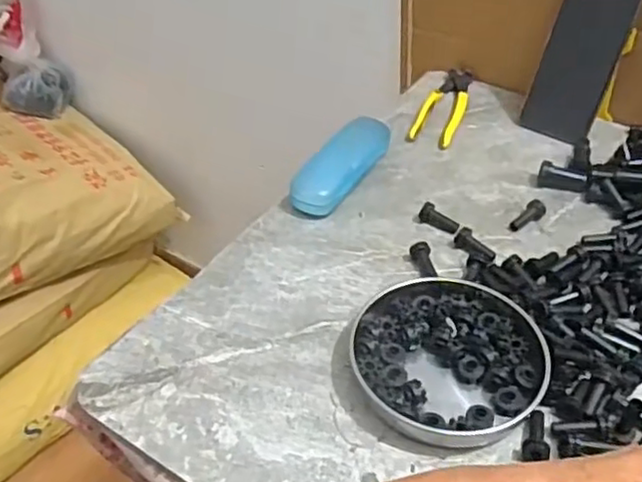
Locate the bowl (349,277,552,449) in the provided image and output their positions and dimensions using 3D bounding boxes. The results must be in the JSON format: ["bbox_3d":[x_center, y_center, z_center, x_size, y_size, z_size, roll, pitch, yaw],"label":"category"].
[{"bbox_3d":[0.091,0.083,0.492,0.139,0.024,0.133,1,41,-1],"label":"bowl"}]

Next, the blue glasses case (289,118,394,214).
[{"bbox_3d":[0.024,-0.076,0.663,0.044,0.043,0.144,25,46,25],"label":"blue glasses case"}]

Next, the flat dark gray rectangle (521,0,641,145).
[{"bbox_3d":[0.272,-0.191,0.711,0.078,0.164,0.011,28,26,27],"label":"flat dark gray rectangle"}]

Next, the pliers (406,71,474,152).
[{"bbox_3d":[0.147,-0.160,0.778,0.047,0.008,0.180,16,43,16],"label":"pliers"}]

